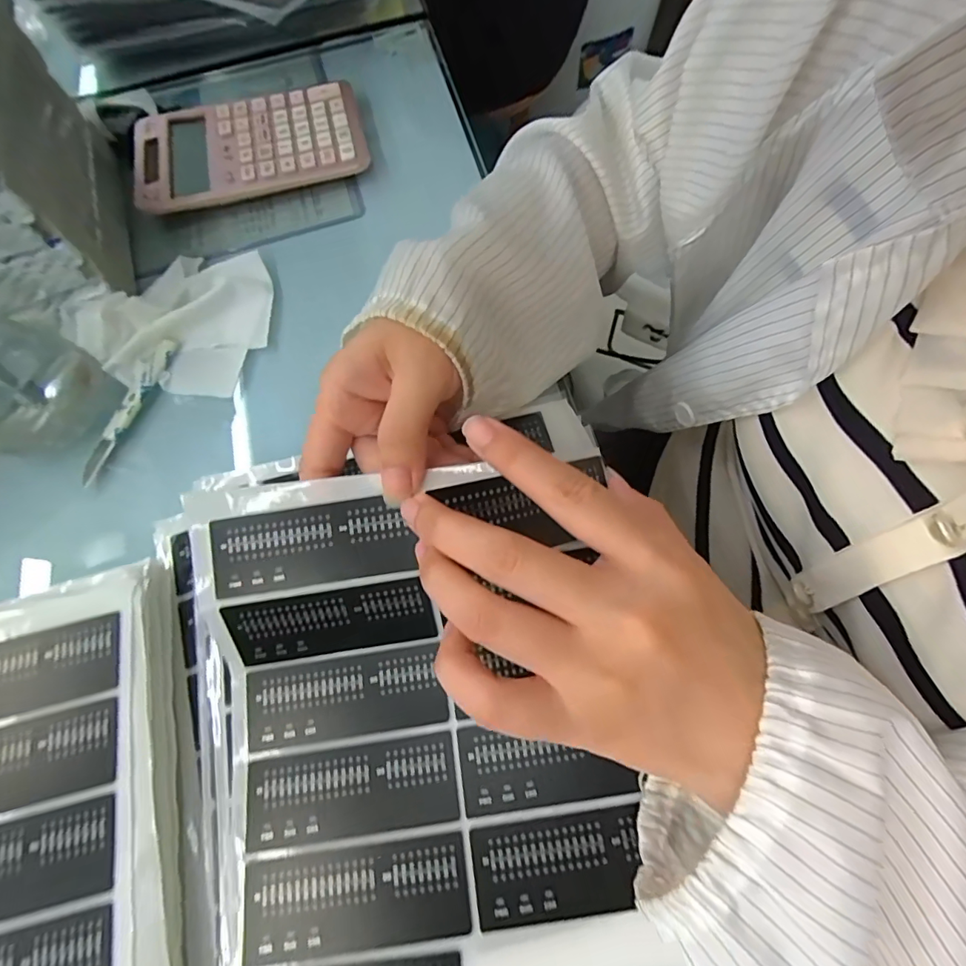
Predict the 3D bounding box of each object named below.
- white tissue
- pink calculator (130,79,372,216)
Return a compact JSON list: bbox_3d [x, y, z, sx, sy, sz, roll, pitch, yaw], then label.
[{"bbox_3d":[-0.201,-0.116,0.338,0.095,0.040,0.127,37,76,17],"label":"white tissue"},{"bbox_3d":[-0.188,-0.272,0.389,0.180,0.019,0.104,-15,68,-2],"label":"pink calculator"}]

